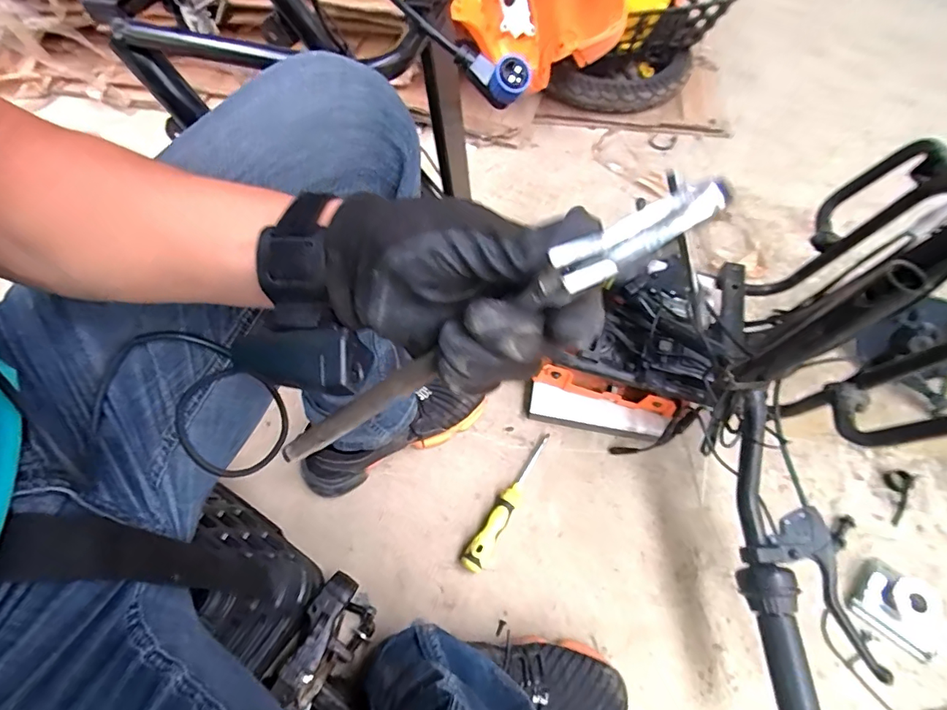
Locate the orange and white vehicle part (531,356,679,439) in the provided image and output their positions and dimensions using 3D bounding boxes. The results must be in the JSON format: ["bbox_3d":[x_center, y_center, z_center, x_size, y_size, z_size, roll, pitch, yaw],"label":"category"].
[{"bbox_3d":[0.177,0.070,0.667,0.195,0.069,0.061,12,61,7],"label":"orange and white vehicle part"}]

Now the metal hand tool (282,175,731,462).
[{"bbox_3d":[-0.020,0.000,0.235,0.277,0.031,0.027,-31,53,34],"label":"metal hand tool"}]

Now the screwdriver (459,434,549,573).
[{"bbox_3d":[0.047,0.188,0.622,0.028,0.029,0.199,29,64,16],"label":"screwdriver"}]

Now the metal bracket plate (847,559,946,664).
[{"bbox_3d":[0.502,0.295,0.554,0.091,0.035,0.072,39,67,20],"label":"metal bracket plate"}]

